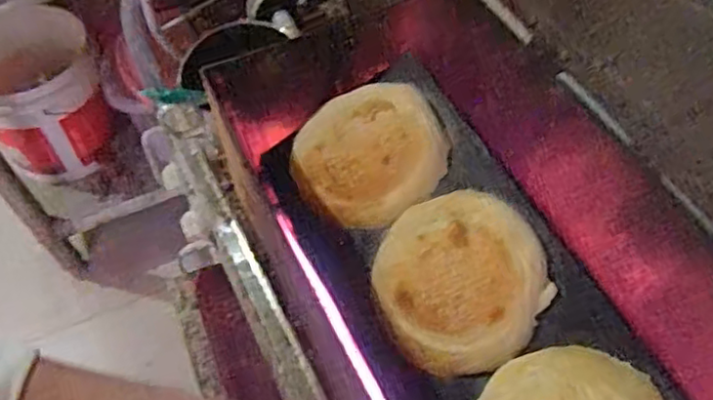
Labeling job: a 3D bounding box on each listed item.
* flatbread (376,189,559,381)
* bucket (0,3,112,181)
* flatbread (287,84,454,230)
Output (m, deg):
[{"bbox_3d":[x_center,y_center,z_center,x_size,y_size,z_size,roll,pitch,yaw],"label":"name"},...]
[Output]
[{"bbox_3d":[0.080,0.061,0.522,0.134,0.029,0.146,-25,62,11],"label":"flatbread"},{"bbox_3d":[-0.614,-0.200,1.271,0.228,0.263,0.235,0,57,0],"label":"bucket"},{"bbox_3d":[0.009,-0.045,0.603,0.139,0.015,0.137,-6,73,20],"label":"flatbread"}]

